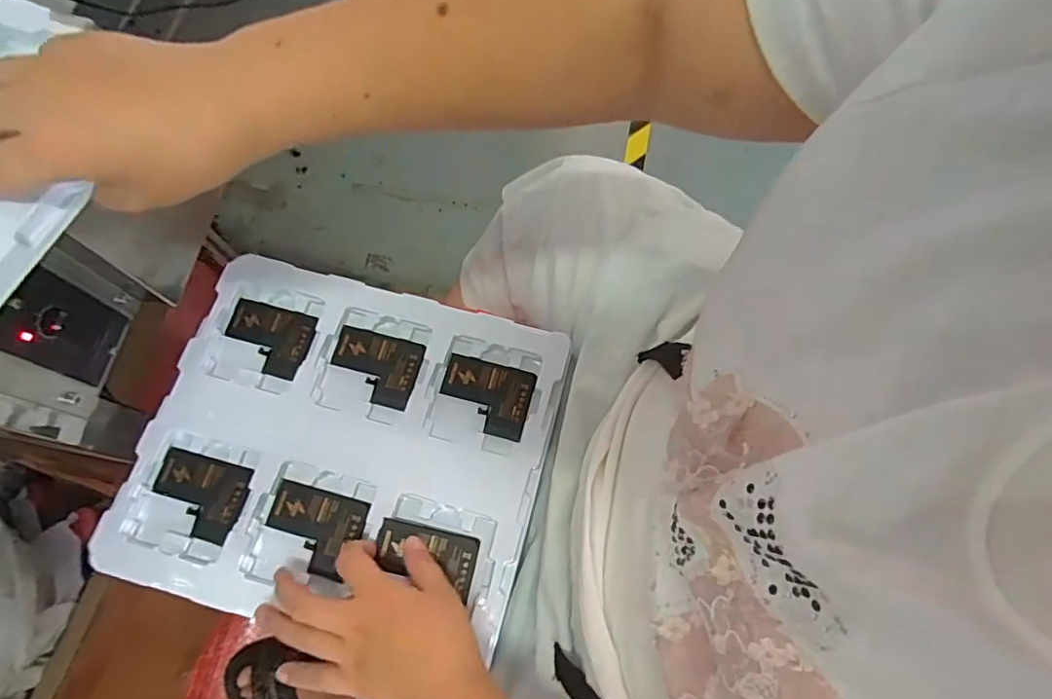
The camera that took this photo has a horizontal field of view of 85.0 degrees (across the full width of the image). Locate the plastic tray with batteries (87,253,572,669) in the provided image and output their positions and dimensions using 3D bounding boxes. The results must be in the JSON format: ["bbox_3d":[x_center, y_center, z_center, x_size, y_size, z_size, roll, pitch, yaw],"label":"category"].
[{"bbox_3d":[-0.145,0.074,0.469,0.313,0.015,0.269,13,70,5],"label":"plastic tray with batteries"}]

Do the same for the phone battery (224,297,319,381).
[{"bbox_3d":[-0.228,-0.010,0.508,0.078,0.006,0.061,14,70,6],"label":"phone battery"}]

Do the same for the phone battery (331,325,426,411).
[{"bbox_3d":[-0.132,0.015,0.497,0.077,0.004,0.060,15,71,6],"label":"phone battery"}]

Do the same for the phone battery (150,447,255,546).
[{"bbox_3d":[-0.264,0.117,0.462,0.078,0.004,0.060,14,70,6],"label":"phone battery"}]

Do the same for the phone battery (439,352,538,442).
[{"bbox_3d":[-0.035,0.039,0.489,0.078,0.004,0.061,14,70,6],"label":"phone battery"}]

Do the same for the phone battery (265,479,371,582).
[{"bbox_3d":[-0.167,0.140,0.450,0.073,0.004,0.060,14,70,6],"label":"phone battery"}]

